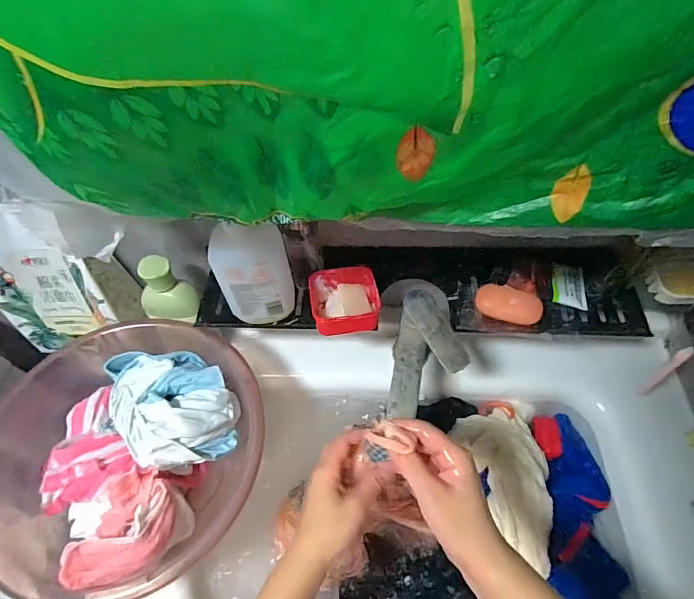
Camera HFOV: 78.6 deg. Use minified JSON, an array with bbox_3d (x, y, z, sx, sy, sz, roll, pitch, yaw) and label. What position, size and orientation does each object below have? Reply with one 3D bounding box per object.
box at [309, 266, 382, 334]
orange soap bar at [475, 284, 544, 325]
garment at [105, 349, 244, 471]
[{"bbox_3d":[-0.002,0.003,0.564,0.088,0.034,0.092,-10,56,-5],"label":"box"},{"bbox_3d":[0.214,0.006,0.560,0.084,0.020,0.042,19,58,14],"label":"orange soap bar"},{"bbox_3d":[-0.243,0.136,0.585,0.144,0.071,0.190,-29,60,-17],"label":"garment"}]

